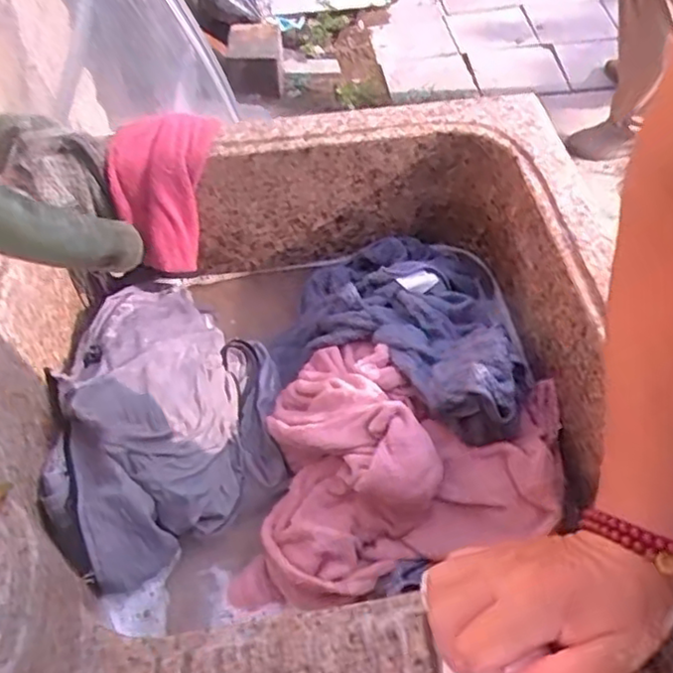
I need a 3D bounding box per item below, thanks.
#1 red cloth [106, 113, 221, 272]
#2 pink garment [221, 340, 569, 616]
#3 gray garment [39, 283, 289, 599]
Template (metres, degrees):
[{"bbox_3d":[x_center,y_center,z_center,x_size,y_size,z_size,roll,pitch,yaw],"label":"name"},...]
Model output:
[{"bbox_3d":[-0.166,-0.146,0.701,0.111,0.123,0.083,-12,51,-4],"label":"red cloth"},{"bbox_3d":[0.059,0.106,0.583,0.255,0.086,0.242,5,51,9],"label":"pink garment"},{"bbox_3d":[-0.164,0.061,0.642,0.196,0.089,0.307,-12,51,-4],"label":"gray garment"}]

